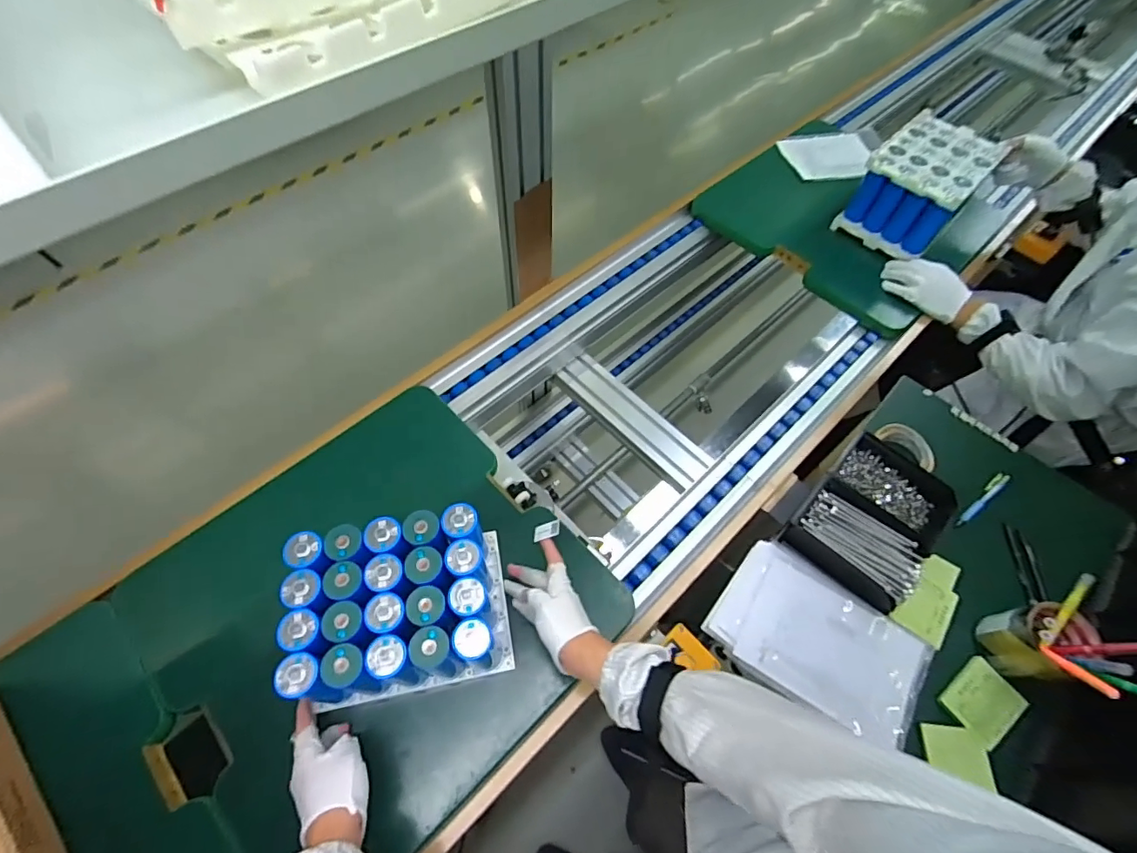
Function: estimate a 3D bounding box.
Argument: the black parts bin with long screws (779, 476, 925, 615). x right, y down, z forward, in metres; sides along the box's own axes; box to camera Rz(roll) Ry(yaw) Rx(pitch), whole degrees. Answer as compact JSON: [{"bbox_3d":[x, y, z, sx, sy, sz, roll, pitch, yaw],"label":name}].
[{"bbox_3d":[0.403,0.160,0.731,0.114,0.061,0.165,-40,69,-23],"label":"black parts bin with long screws"}]

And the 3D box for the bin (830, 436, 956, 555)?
[{"bbox_3d":[0.476,0.106,0.781,0.127,0.067,0.175,-34,67,-21],"label":"bin"}]

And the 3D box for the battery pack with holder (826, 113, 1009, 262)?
[{"bbox_3d":[0.703,-0.485,1.053,0.185,0.145,0.238,40,66,19],"label":"battery pack with holder"}]

